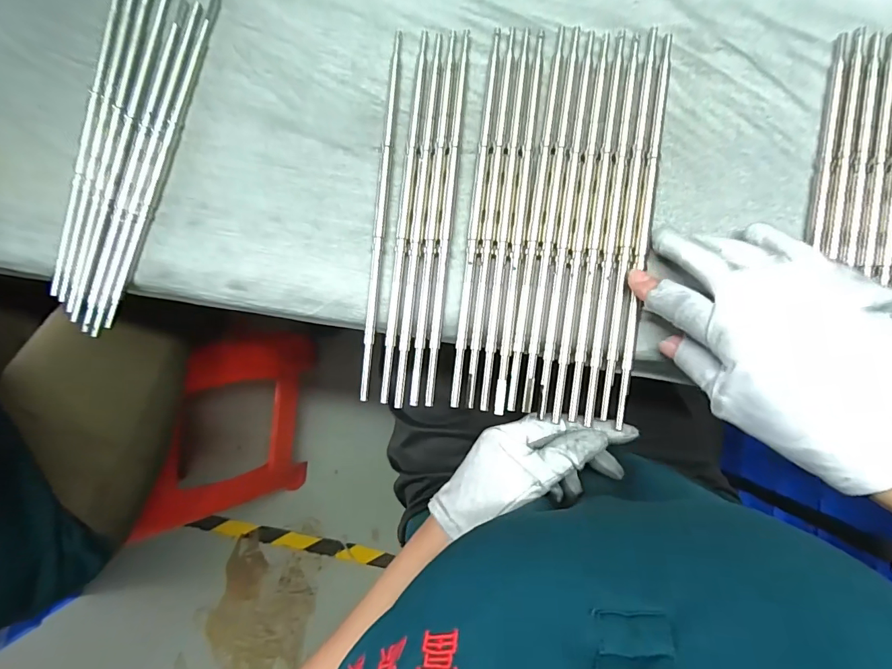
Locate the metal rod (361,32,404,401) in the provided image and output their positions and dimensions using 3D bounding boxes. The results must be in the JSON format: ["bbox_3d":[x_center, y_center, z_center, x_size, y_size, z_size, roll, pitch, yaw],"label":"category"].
[{"bbox_3d":[-0.046,-0.087,0.303,0.007,0.007,0.260,4,85,6],"label":"metal rod"}]

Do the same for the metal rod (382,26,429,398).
[{"bbox_3d":[-0.028,-0.085,0.301,0.008,0.004,0.259,5,85,7],"label":"metal rod"}]

